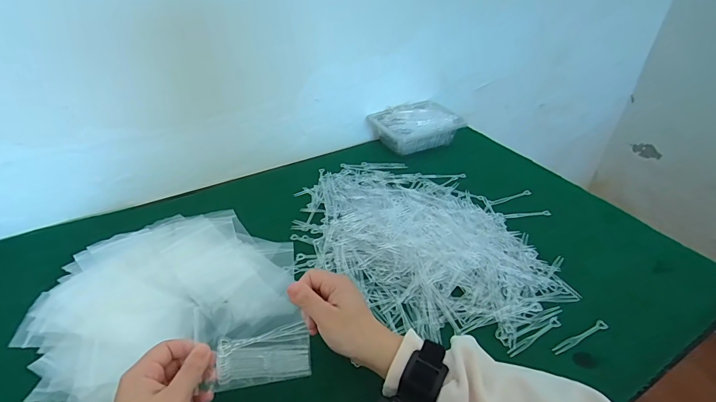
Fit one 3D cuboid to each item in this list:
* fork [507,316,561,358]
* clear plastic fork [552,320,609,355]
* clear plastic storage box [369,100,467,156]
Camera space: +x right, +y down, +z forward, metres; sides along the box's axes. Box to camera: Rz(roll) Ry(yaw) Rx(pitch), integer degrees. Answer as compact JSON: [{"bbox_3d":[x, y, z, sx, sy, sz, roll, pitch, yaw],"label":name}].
[{"bbox_3d":[0.211,0.162,0.453,0.085,0.007,0.011,-20,43,-25],"label":"fork"},{"bbox_3d":[0.264,0.161,0.451,0.082,0.008,0.011,-14,41,-20],"label":"clear plastic fork"},{"bbox_3d":[0.121,-0.157,0.814,0.173,0.068,0.124,-19,41,-24],"label":"clear plastic storage box"}]

